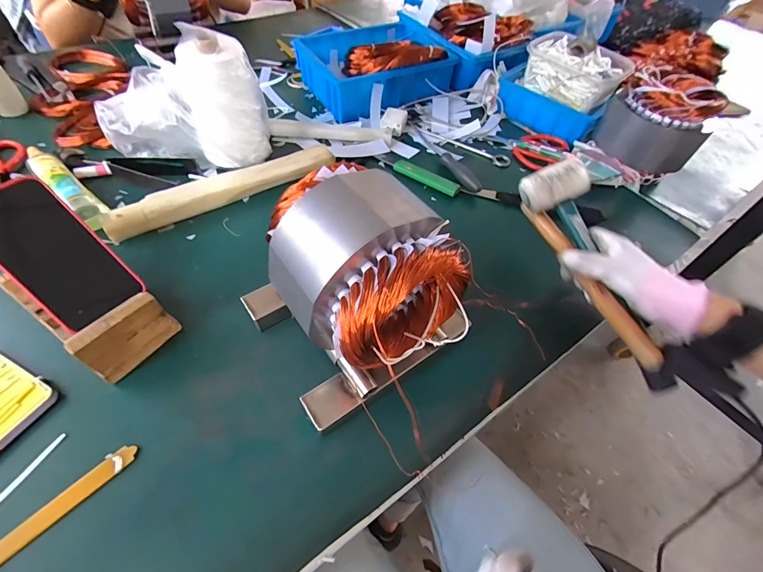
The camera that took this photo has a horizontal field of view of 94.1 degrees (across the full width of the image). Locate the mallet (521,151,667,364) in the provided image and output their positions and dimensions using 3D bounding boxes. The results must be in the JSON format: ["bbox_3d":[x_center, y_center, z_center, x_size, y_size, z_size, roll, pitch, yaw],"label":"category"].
[{"bbox_3d":[0.241,-0.038,0.394,0.059,0.085,0.248,-13,57,-14],"label":"mallet"}]

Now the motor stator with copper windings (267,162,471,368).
[{"bbox_3d":[-0.013,-0.010,0.319,0.130,0.142,0.157,-30,60,-24],"label":"motor stator with copper windings"}]

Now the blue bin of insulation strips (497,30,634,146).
[{"bbox_3d":[0.339,-0.379,0.681,0.197,0.130,0.122,37,58,22],"label":"blue bin of insulation strips"}]

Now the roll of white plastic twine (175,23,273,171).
[{"bbox_3d":[-0.238,-0.272,0.534,0.115,0.159,0.104,-8,53,-10],"label":"roll of white plastic twine"}]

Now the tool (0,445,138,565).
[{"bbox_3d":[-0.295,0.206,0.271,0.020,0.008,0.207,37,58,22],"label":"tool"}]

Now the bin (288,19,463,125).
[{"bbox_3d":[-0.005,-0.451,0.727,0.270,0.098,0.210,-24,58,-21],"label":"bin"}]

